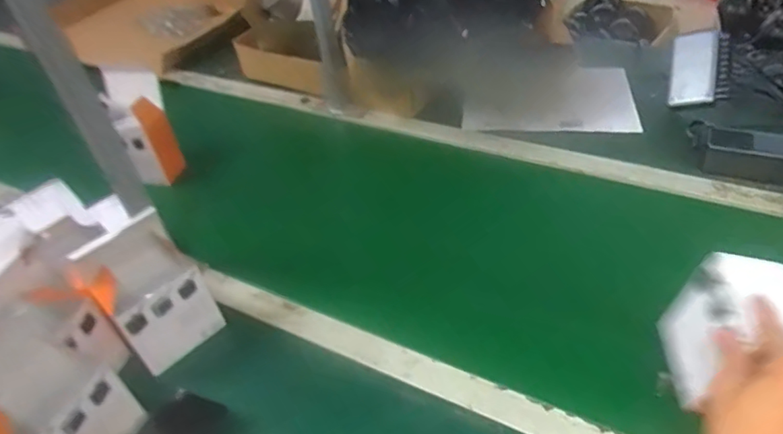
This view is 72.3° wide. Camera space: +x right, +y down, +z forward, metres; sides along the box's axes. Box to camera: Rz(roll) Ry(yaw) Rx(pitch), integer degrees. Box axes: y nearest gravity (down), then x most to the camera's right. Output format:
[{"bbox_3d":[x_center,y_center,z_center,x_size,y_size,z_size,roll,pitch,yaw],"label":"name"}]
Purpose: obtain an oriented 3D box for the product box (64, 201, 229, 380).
[{"bbox_3d":[-0.267,0.080,0.597,0.102,0.157,0.077,-31,46,-26],"label":"product box"}]

